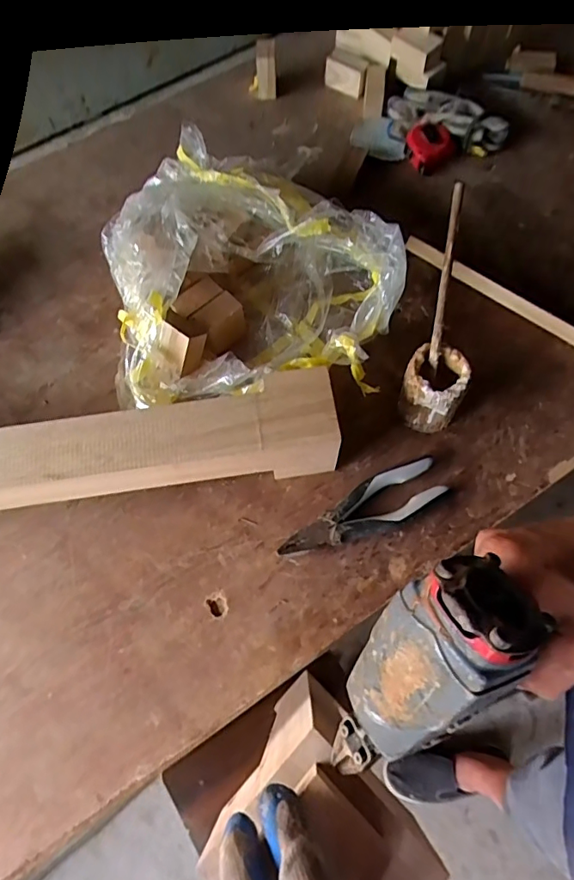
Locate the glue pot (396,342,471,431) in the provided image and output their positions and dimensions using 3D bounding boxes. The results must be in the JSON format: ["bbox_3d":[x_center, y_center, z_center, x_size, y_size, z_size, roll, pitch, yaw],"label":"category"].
[{"bbox_3d":[0.159,-0.055,0.559,0.063,0.093,0.058,-1,69,1],"label":"glue pot"}]

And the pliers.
[{"bbox_3d":[0.078,0.076,0.548,0.186,0.026,0.053,-20,70,-6],"label":"pliers"}]

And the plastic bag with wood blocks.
[{"bbox_3d":[-0.039,-0.206,0.616,0.325,0.136,0.321,-2,69,1],"label":"plastic bag with wood blocks"}]

